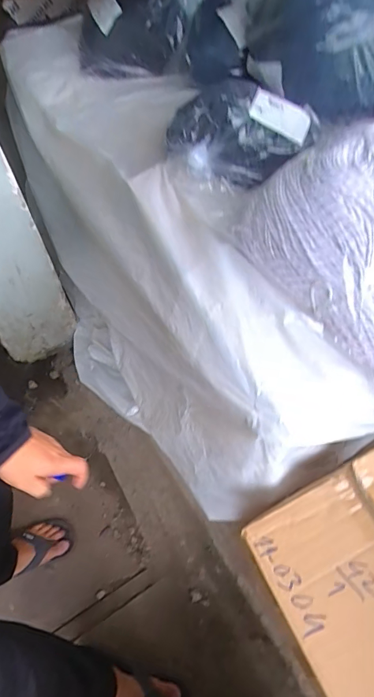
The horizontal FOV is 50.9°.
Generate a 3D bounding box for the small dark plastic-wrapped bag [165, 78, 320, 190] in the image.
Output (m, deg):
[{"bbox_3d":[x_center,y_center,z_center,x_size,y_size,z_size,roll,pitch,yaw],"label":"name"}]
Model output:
[{"bbox_3d":[0.089,-0.389,0.681,0.254,0.100,0.198,-15,59,-7],"label":"small dark plastic-wrapped bag"}]

